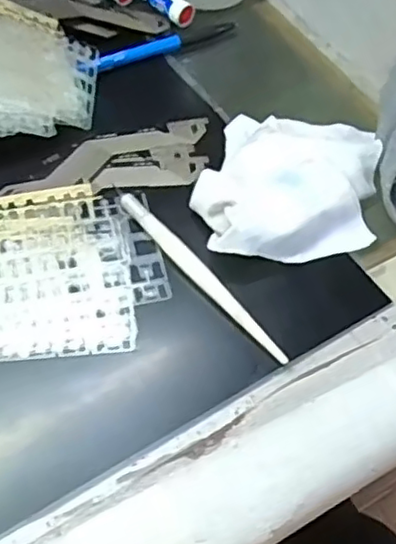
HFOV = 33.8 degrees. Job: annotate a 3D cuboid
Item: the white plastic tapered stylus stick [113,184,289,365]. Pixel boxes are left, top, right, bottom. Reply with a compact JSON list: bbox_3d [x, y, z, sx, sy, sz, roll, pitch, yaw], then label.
[{"bbox_3d":[-0.002,-0.001,0.350,0.011,0.007,0.137,-33,64,-23],"label":"white plastic tapered stylus stick"}]

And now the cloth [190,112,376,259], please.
[{"bbox_3d":[0.053,-0.052,0.378,0.101,0.024,0.117,9,56,2],"label":"cloth"}]

